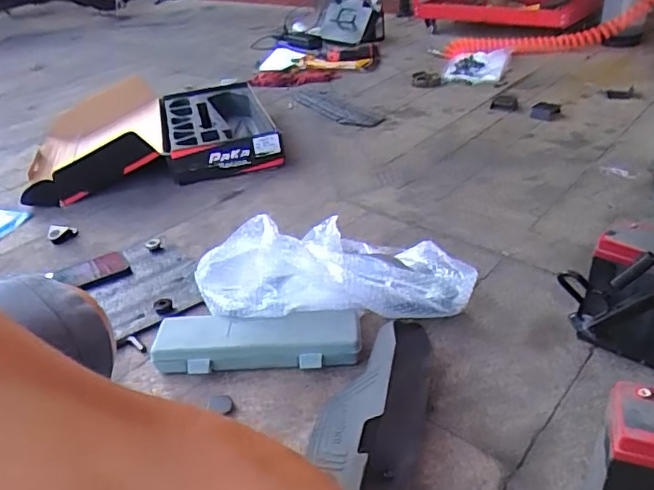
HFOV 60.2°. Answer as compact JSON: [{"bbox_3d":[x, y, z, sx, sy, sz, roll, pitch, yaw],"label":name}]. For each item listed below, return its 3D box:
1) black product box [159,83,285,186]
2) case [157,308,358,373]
[{"bbox_3d":[-0.293,-0.312,1.551,0.298,0.113,0.446,-12,34,-12],"label":"black product box"},{"bbox_3d":[-0.105,0.141,0.822,0.303,0.041,0.093,-1,33,6],"label":"case"}]

